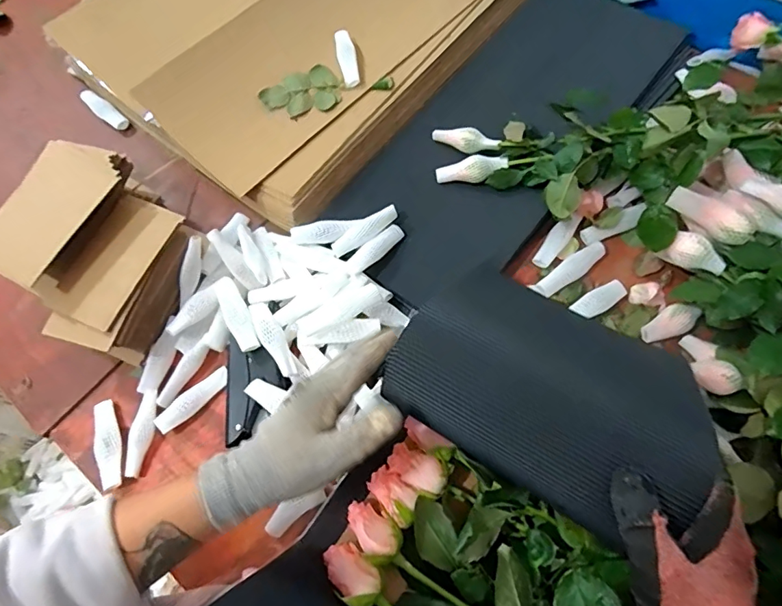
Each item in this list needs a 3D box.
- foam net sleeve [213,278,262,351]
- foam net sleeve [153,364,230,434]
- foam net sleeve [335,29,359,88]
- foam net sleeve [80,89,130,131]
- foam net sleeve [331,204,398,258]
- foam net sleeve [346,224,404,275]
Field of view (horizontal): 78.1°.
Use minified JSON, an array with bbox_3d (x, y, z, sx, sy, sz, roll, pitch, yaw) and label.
[{"bbox_3d":[-0.170,0.011,0.524,0.025,0.016,0.101,-28,69,-8],"label":"foam net sleeve"},{"bbox_3d":[-0.211,0.103,0.514,0.086,0.010,0.026,-36,70,-11],"label":"foam net sleeve"},{"bbox_3d":[-0.058,-0.319,0.627,0.024,0.013,0.088,-9,67,-1],"label":"foam net sleeve"},{"bbox_3d":[-0.404,-0.270,0.677,0.088,0.018,0.022,36,74,16],"label":"foam net sleeve"},{"bbox_3d":[-0.030,-0.083,0.552,0.087,0.010,0.025,-38,71,-12],"label":"foam net sleeve"},{"bbox_3d":[-0.017,-0.060,0.545,0.080,0.013,0.022,-41,71,-13],"label":"foam net sleeve"}]

